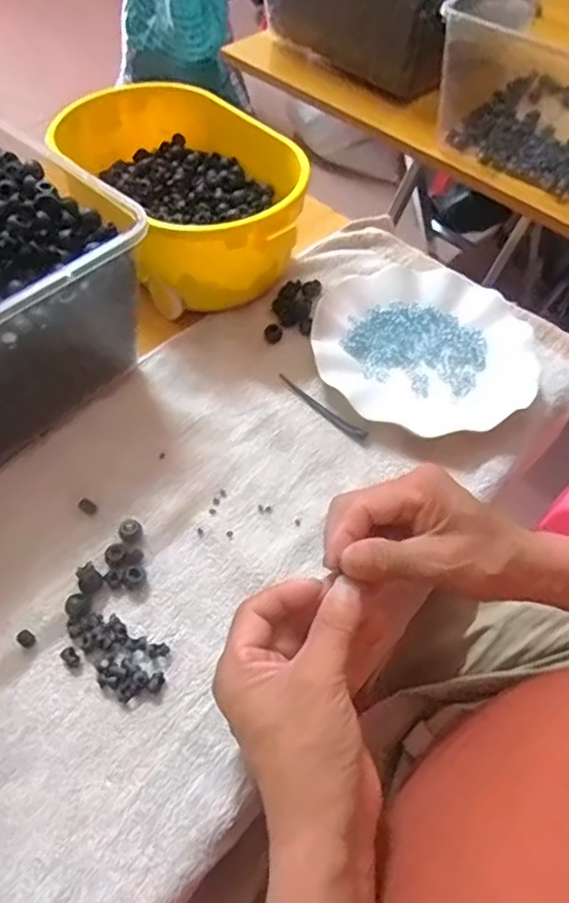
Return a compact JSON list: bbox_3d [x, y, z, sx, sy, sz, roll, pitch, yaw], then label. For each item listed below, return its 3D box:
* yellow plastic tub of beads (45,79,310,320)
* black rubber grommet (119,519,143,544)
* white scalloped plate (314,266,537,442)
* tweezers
[{"bbox_3d":[-0.087,-0.225,0.549,0.160,0.102,0.237,-31,62,-22],"label":"yellow plastic tub of beads"},{"bbox_3d":[-0.106,0.055,0.417,0.015,0.007,0.017,-21,59,-16],"label":"black rubber grommet"},{"bbox_3d":[0.117,-0.092,0.514,0.179,0.021,0.176,1,55,-2],"label":"white scalloped plate"},{"bbox_3d":[0.029,-0.036,0.486,0.089,0.010,0.007,38,62,21],"label":"tweezers"}]

